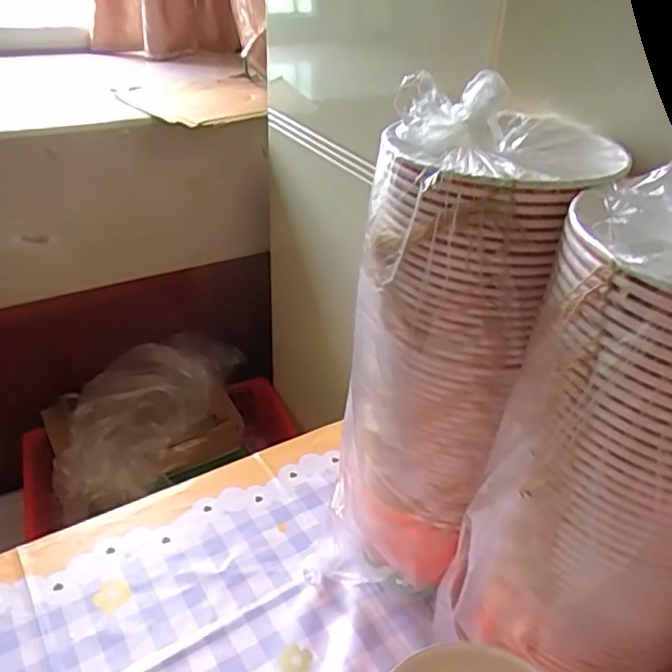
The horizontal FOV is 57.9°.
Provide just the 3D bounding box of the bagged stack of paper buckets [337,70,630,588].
[{"bbox_3d":[0.089,0.023,0.520,0.135,0.418,0.136,9,34,10],"label":"bagged stack of paper buckets"}]

